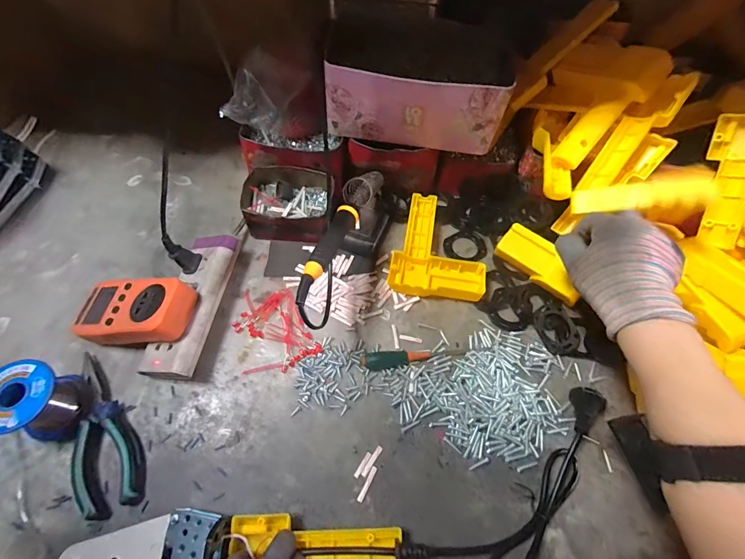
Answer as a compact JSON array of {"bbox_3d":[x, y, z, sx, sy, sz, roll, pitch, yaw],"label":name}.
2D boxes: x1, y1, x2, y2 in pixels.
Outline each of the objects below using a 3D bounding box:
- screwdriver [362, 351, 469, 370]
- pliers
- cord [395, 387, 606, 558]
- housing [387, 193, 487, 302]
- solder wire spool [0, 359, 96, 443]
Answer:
[{"bbox_3d":[0.048,0.086,0.389,0.119,0.019,0.019,-5,61,-5],"label":"screwdriver"},{"bbox_3d":[-0.264,0.144,0.345,0.050,0.020,0.156,-21,64,-14],"label":"pliers"},{"bbox_3d":[0.145,0.203,0.321,0.244,0.031,0.078,-31,66,-18],"label":"cord"},{"bbox_3d":[0.087,-0.041,0.458,0.115,0.028,0.146,9,60,3],"label":"housing"},{"bbox_3d":[-0.315,0.117,0.331,0.067,0.065,0.061,1,60,-2],"label":"solder wire spool"}]

